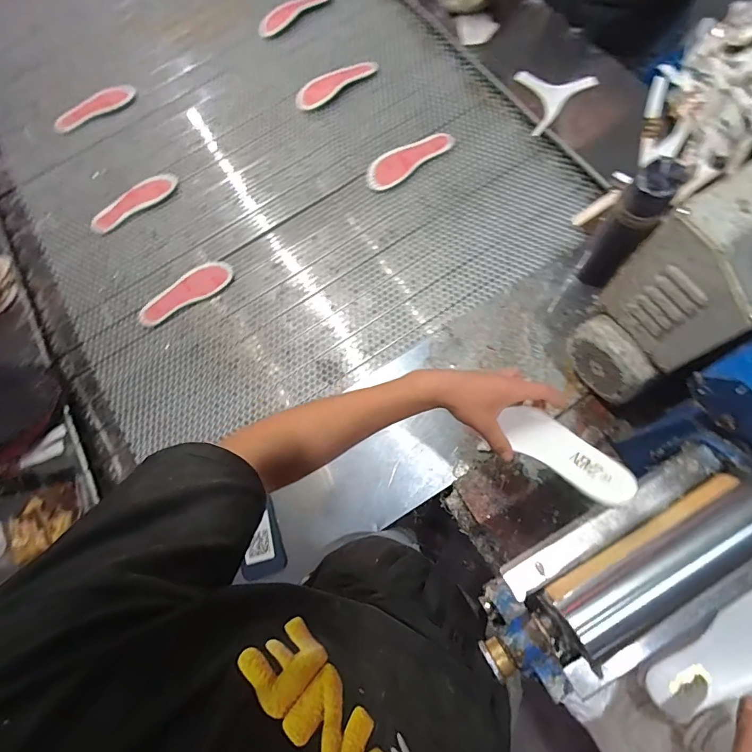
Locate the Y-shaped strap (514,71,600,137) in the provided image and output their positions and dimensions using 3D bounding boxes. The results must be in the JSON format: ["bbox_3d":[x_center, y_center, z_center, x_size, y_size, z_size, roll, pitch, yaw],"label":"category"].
[{"bbox_3d":[0.382,-0.648,0.948,0.211,0.021,0.144,-44,79,-8],"label":"Y-shaped strap"}]

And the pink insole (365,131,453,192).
[{"bbox_3d":[0.071,-0.508,0.972,0.223,0.010,0.087,-38,73,-6],"label":"pink insole"}]

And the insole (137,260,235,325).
[{"bbox_3d":[-0.420,-0.186,0.922,0.215,0.011,0.078,-34,73,-4],"label":"insole"}]

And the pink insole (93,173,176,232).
[{"bbox_3d":[-0.576,-0.419,0.990,0.218,0.009,0.066,-40,74,-6],"label":"pink insole"}]

